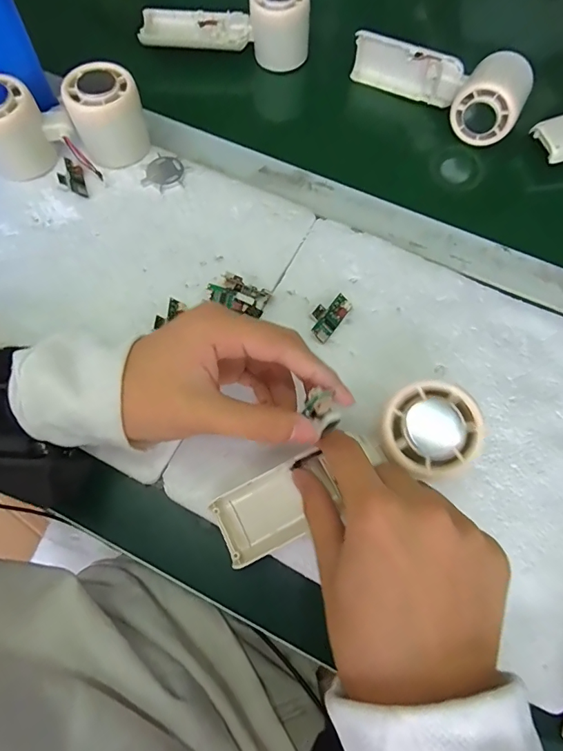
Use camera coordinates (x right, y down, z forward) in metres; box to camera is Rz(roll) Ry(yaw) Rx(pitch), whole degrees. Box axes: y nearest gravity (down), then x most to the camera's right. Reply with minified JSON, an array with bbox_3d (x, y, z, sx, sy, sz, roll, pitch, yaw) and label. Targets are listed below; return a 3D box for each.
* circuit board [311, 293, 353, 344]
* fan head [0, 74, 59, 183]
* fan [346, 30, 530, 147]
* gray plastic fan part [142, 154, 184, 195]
[{"bbox_3d":[0.034,-0.043,0.321,0.021,0.012,0.037,35,74,11],"label":"circuit board"},{"bbox_3d":[-0.218,-0.197,0.351,0.056,0.057,0.051,-31,74,-10],"label":"fan head"},{"bbox_3d":[0.146,-0.277,0.406,0.163,0.054,0.051,35,74,11],"label":"fan"},{"bbox_3d":[-0.099,-0.173,0.371,0.030,0.004,0.037,16,72,5],"label":"gray plastic fan part"}]

